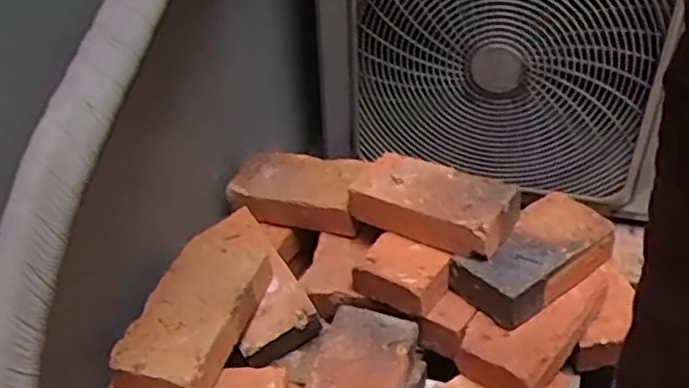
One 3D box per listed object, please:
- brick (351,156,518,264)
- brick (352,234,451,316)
[{"bbox_3d":[0.106,0.010,0.857,0.185,0.046,0.101,20,43,27],"label":"brick"},{"bbox_3d":[0.067,0.095,0.834,0.098,0.053,0.066,17,41,24],"label":"brick"}]

